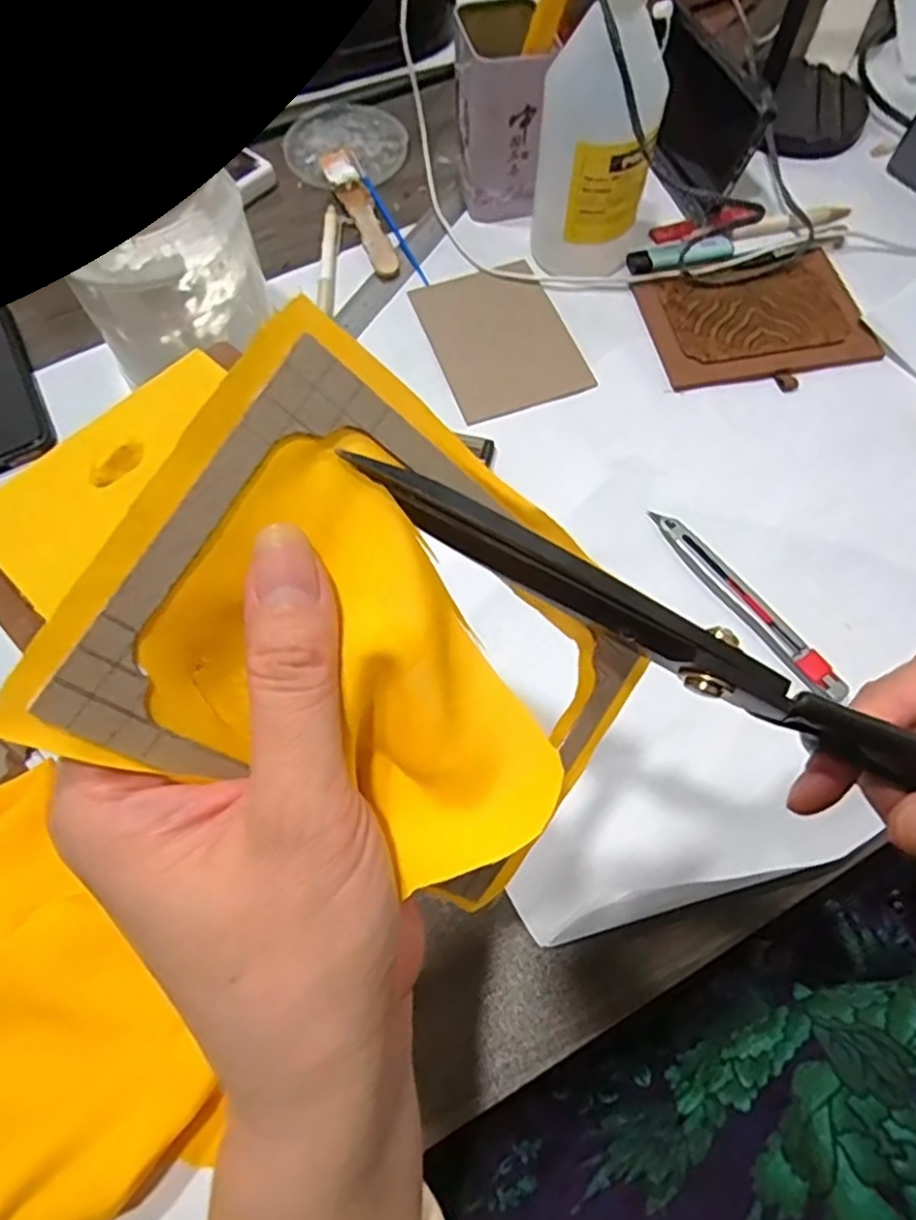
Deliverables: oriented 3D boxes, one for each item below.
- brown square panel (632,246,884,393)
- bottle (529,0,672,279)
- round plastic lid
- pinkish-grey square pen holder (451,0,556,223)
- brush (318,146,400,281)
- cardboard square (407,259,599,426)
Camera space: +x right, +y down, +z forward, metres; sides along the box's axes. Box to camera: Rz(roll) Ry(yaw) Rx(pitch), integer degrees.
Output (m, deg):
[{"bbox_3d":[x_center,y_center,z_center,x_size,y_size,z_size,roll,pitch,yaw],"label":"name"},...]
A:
[{"bbox_3d":[0.217,-0.210,0.490,0.149,0.007,0.110,-11,66,-5],"label":"brown square panel"},{"bbox_3d":[0.094,-0.313,0.456,0.079,0.175,0.061,8,66,4],"label":"bottle"},{"bbox_3d":[-0.096,-0.403,0.588,0.104,0.013,0.104,0,66,0],"label":"round plastic lid"},{"bbox_3d":[0.029,-0.379,0.521,0.062,0.114,0.085,0,66,1],"label":"pinkish-grey square pen holder"},{"bbox_3d":[-0.080,-0.327,0.554,0.027,0.014,0.151,-19,67,-8],"label":"brush"},{"bbox_3d":[0.031,-0.204,0.502,0.096,0.006,0.145,-17,67,-7],"label":"cardboard square"}]

